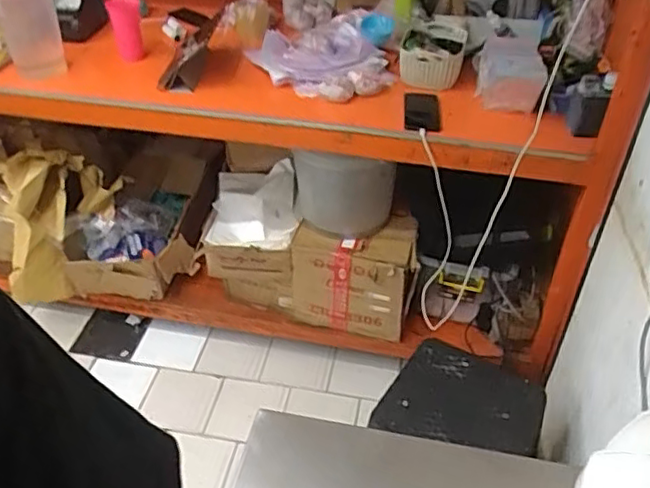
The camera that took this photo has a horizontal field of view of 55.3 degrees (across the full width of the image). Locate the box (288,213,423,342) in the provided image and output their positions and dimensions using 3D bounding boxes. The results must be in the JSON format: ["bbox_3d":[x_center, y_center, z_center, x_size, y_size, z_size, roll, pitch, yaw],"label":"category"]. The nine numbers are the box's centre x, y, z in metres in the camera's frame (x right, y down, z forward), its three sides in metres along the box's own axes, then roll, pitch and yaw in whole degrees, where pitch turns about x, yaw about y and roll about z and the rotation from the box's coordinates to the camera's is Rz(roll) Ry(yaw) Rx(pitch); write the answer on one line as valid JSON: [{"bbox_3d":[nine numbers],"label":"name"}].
[{"bbox_3d":[0.099,0.080,1.794,0.335,0.286,0.224,14,41,16],"label":"box"}]

